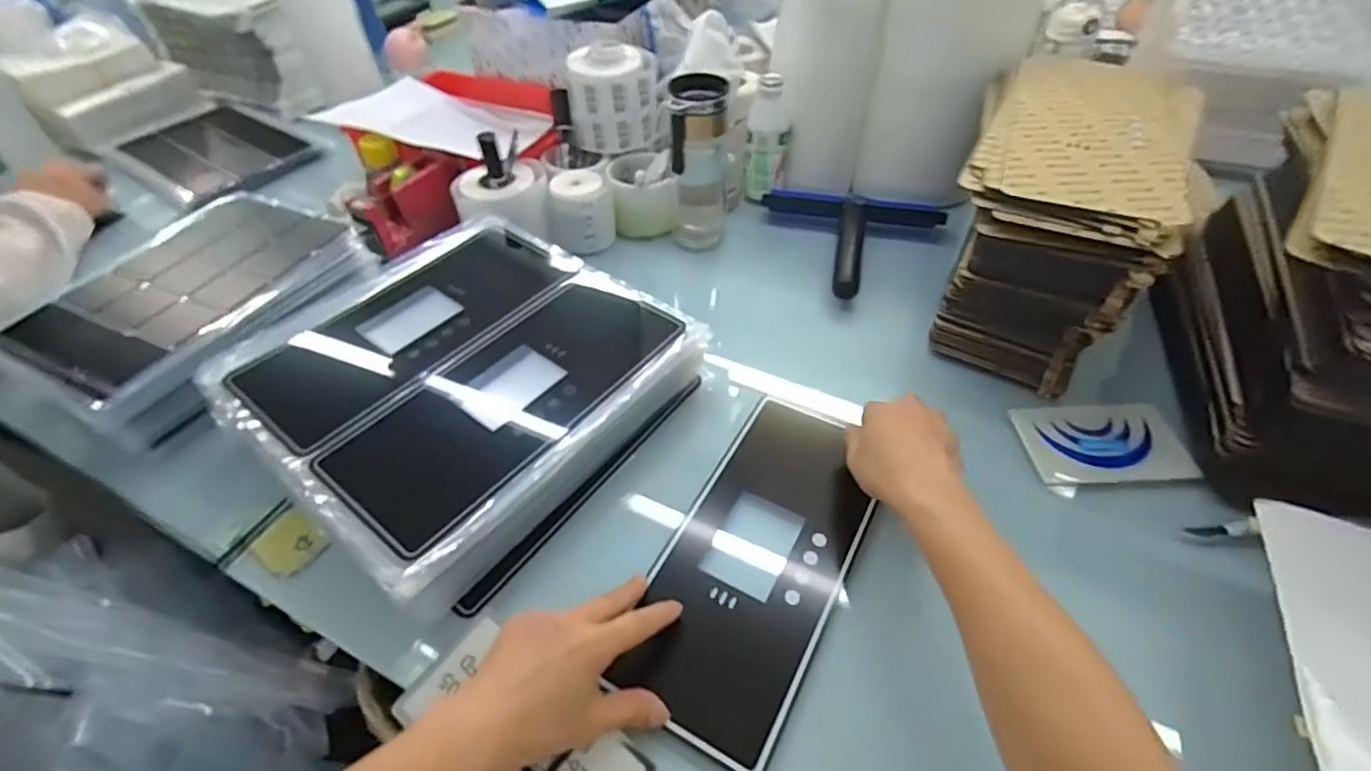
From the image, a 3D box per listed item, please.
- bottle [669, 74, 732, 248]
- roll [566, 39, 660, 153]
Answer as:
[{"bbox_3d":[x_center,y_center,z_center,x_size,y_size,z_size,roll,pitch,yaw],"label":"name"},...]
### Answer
[{"bbox_3d":[0.017,-0.245,0.711,0.063,0.185,0.075,2,48,4],"label":"bottle"},{"bbox_3d":[-0.088,-0.343,0.759,0.106,0.119,0.102,-1,48,1],"label":"roll"}]

